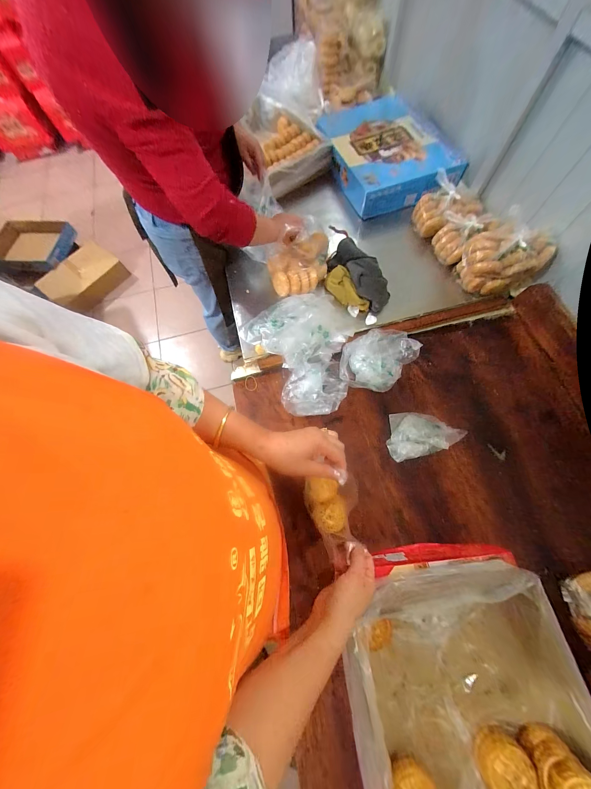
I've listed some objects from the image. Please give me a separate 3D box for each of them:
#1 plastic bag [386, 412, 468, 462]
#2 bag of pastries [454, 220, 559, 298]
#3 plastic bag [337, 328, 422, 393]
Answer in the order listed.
[{"bbox_3d":[0.314,0.093,0.645,0.191,0.045,0.112,-13,70,-1],"label":"plastic bag"},{"bbox_3d":[0.534,-0.328,0.666,0.198,0.142,0.100,16,72,8],"label":"bag of pastries"},{"bbox_3d":[0.215,-0.096,0.687,0.156,0.049,0.213,41,77,15],"label":"plastic bag"}]

